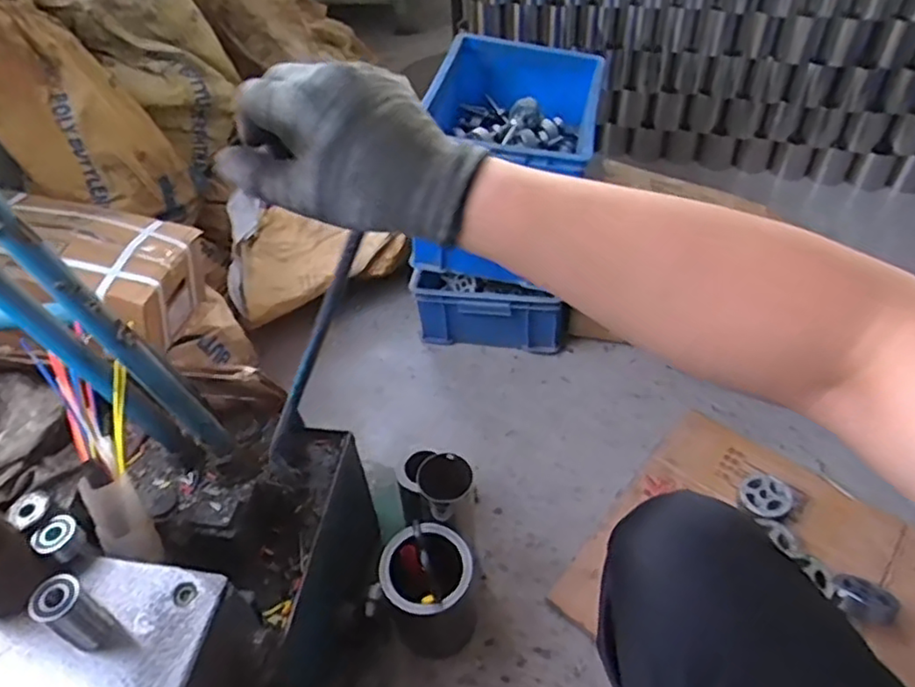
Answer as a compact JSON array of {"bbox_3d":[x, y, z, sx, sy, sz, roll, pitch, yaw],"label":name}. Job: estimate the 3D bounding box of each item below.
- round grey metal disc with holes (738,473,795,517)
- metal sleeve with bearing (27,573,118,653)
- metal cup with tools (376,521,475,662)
[{"bbox_3d":[0.490,0.242,1.032,0.073,0.015,0.075,-2,46,3],"label":"round grey metal disc with holes"},{"bbox_3d":[-0.296,0.210,0.503,0.031,0.069,0.033,22,52,23],"label":"metal sleeve with bearing"},{"bbox_3d":[-0.035,0.334,0.874,0.112,0.221,0.107,-2,46,3],"label":"metal cup with tools"}]

